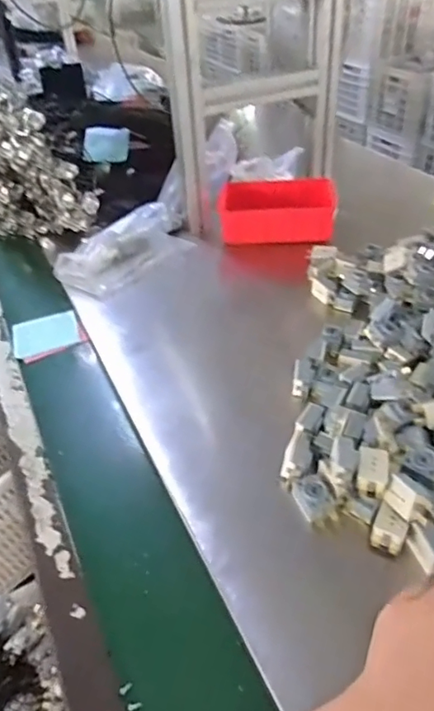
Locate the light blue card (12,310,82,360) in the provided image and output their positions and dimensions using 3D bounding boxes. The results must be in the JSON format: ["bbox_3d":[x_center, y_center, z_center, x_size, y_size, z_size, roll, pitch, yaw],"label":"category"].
[{"bbox_3d":[-0.248,-0.034,0.777,0.090,0.013,0.092,-14,40,-11],"label":"light blue card"}]

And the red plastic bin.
[{"bbox_3d":[0.104,-0.250,0.929,0.195,0.081,0.089,-1,39,5],"label":"red plastic bin"}]

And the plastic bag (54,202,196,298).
[{"bbox_3d":[-0.145,-0.181,0.892,0.119,0.068,0.240,23,47,31],"label":"plastic bag"}]

